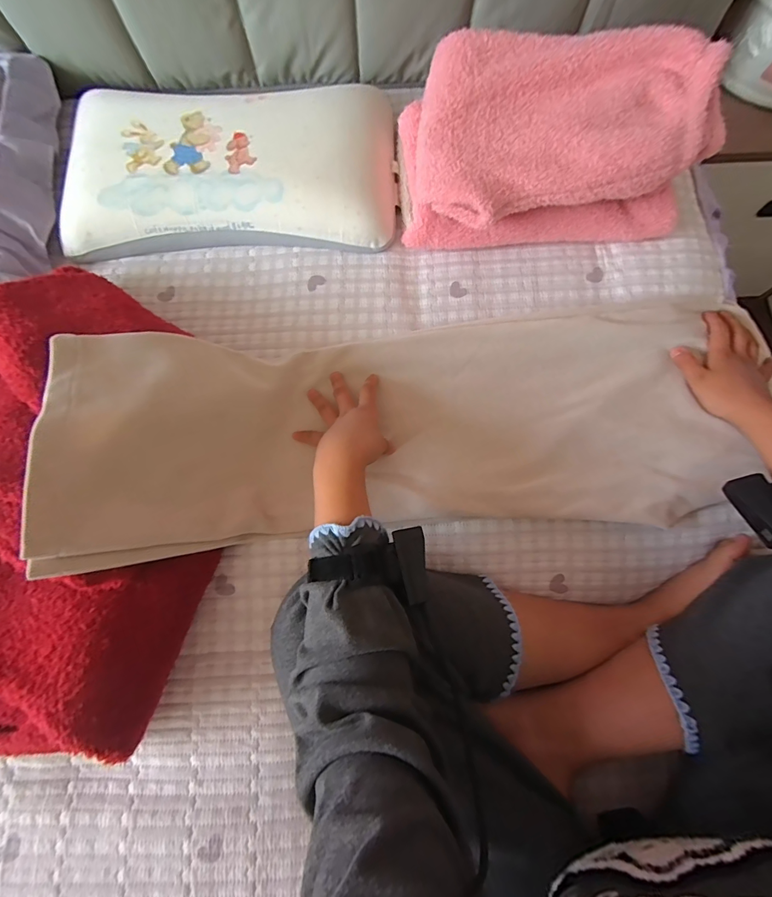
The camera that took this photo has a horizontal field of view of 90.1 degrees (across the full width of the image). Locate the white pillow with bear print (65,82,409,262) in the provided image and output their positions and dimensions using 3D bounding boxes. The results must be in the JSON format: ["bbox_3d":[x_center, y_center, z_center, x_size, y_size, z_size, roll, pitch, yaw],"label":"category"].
[{"bbox_3d":[-0.220,-0.411,0.561,0.461,0.064,0.261,-2,76,1],"label":"white pillow with bear print"}]

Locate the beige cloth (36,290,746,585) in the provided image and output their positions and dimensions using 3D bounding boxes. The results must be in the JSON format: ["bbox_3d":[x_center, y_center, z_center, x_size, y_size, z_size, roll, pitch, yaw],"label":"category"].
[{"bbox_3d":[0.042,-0.023,0.454,0.706,0.137,0.245,-5,76,-11],"label":"beige cloth"}]

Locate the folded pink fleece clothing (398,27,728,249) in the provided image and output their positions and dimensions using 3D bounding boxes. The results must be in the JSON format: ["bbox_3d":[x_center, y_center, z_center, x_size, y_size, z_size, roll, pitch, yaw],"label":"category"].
[{"bbox_3d":[0.203,-0.382,0.494,0.351,0.152,0.217,-1,76,2],"label":"folded pink fleece clothing"}]

